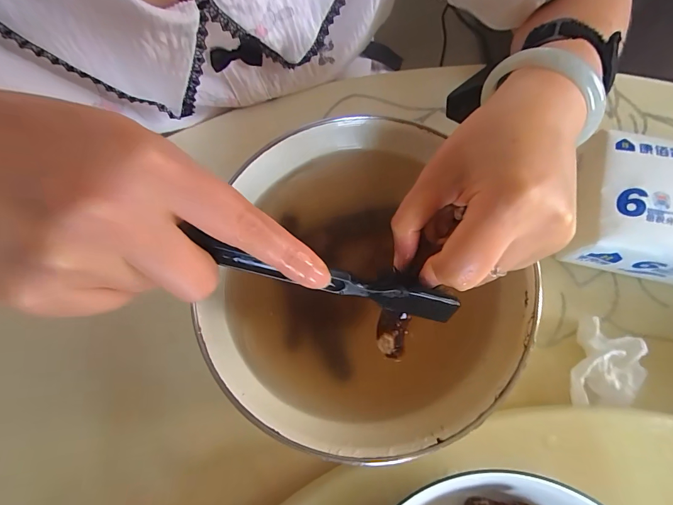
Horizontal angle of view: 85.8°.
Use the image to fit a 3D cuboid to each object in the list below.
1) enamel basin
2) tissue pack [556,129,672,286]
[{"bbox_3d":[0.022,0.019,0.241,0.186,0.062,0.204,24,79,8],"label":"enamel basin"},{"bbox_3d":[0.242,-0.026,0.270,0.132,0.059,0.090,10,77,5],"label":"tissue pack"}]

